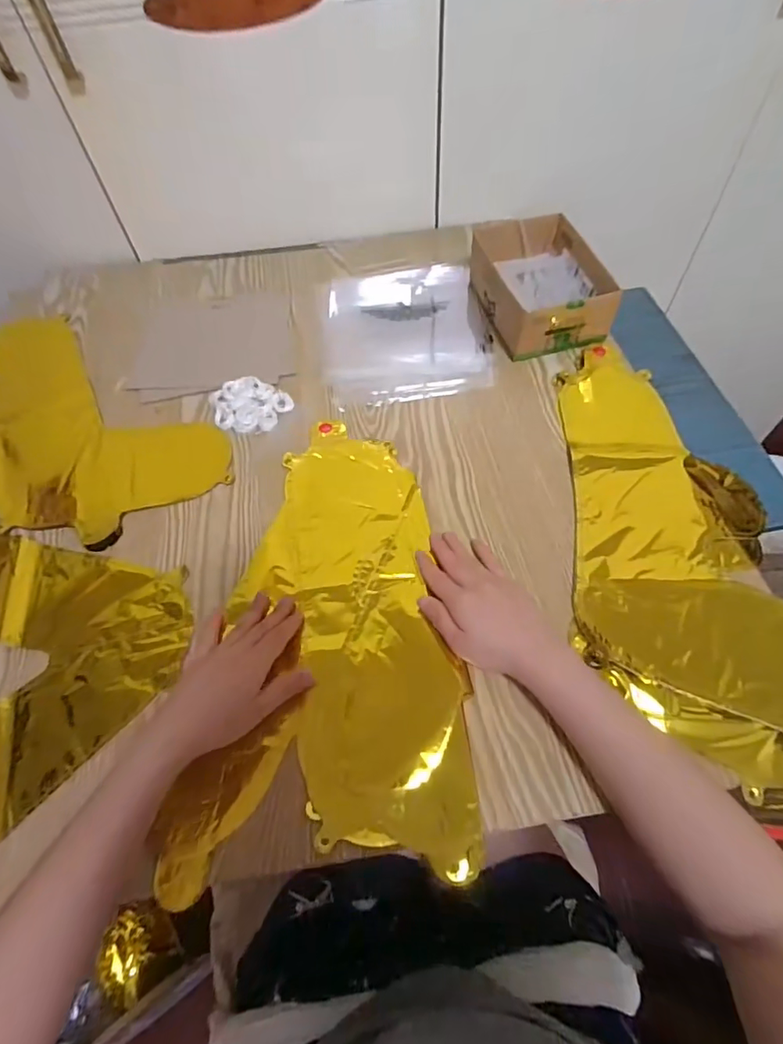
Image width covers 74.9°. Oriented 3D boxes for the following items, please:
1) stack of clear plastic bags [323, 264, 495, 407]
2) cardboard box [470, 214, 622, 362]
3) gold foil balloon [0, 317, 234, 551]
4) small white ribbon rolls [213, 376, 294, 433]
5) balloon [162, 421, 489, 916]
[{"bbox_3d":[0.016,-0.255,0.660,0.205,0.010,0.258,-7,58,-2],"label":"stack of clear plastic bags"},{"bbox_3d":[0.182,-0.292,0.634,0.131,0.065,0.189,-12,58,-5],"label":"cardboard box"},{"bbox_3d":[-0.358,-0.130,0.587,0.220,0.014,0.370,-32,62,-16],"label":"gold foil balloon"},{"bbox_3d":[-0.162,-0.132,0.580,0.080,0.024,0.067,21,61,15],"label":"small white ribbon rolls"},{"bbox_3d":[-0.058,0.080,0.466,0.223,0.012,0.403,-4,58,1],"label":"balloon"}]

